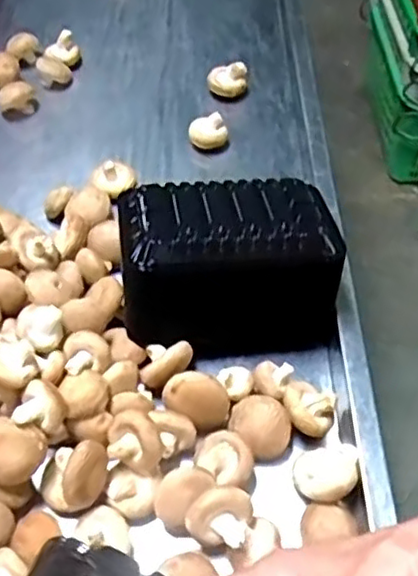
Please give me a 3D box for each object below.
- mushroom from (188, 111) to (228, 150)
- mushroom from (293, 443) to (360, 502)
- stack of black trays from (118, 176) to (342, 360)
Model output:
[{"bbox_3d":[-0.001,-0.190,0.806,0.046,0.034,0.038,0,52,0],"label":"mushroom"},{"bbox_3d":[0.095,0.151,0.534,0.048,0.026,0.048,0,52,0],"label":"mushroom"},{"bbox_3d":[0.015,-0.022,0.618,0.198,0.124,0.125,-4,52,-3],"label":"stack of black trays"}]

